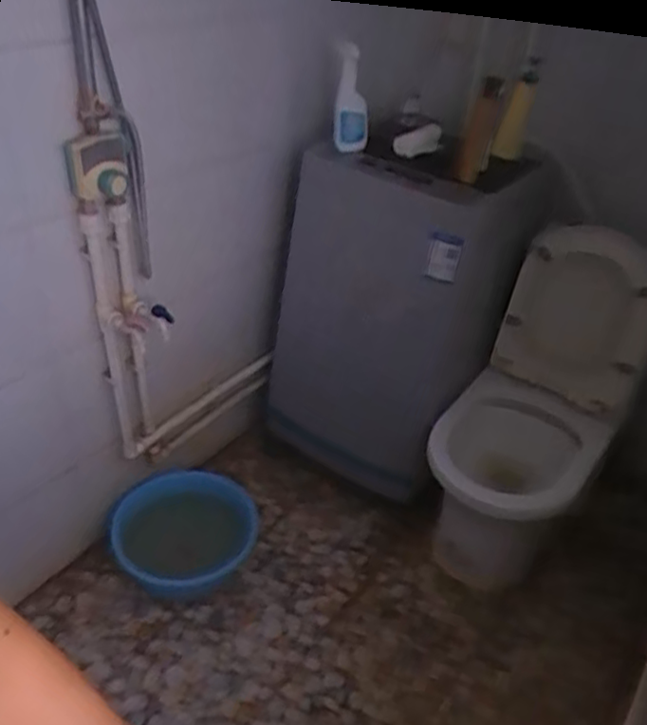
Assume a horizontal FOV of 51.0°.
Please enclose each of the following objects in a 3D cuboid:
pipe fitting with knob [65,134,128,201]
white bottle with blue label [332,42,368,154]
[{"bbox_3d":[-0.404,-0.347,1.218,0.102,0.106,0.048,-8,37,-18],"label":"pipe fitting with knob"},{"bbox_3d":[0.058,-0.544,1.407,0.077,0.206,0.055,5,35,1],"label":"white bottle with blue label"}]

